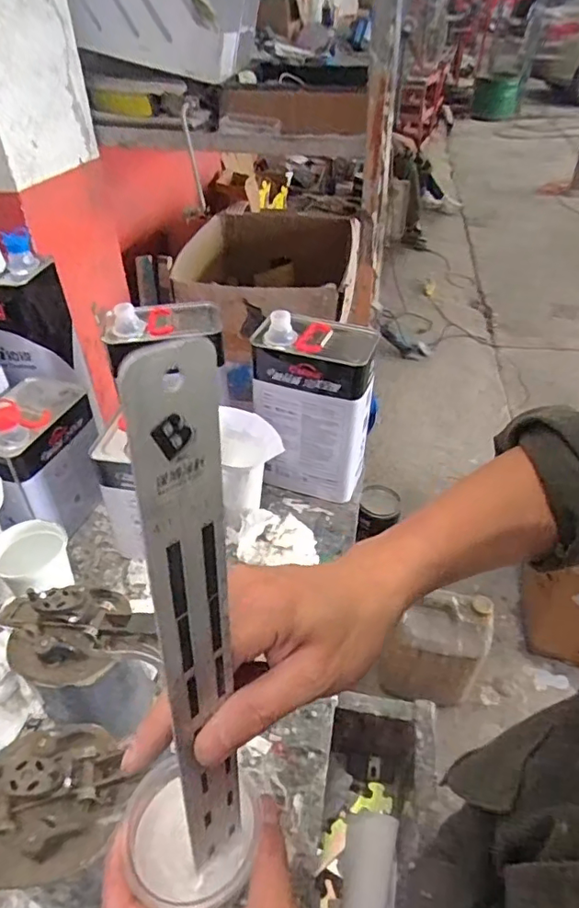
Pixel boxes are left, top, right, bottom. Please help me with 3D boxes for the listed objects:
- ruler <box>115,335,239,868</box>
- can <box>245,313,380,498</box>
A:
[{"bbox_3d":[-0.037,0.087,0.221,0.034,0.274,0.004,-27,41,-37],"label":"ruler"},{"bbox_3d":[0.040,-0.073,0.840,0.172,0.262,0.109,13,41,14],"label":"can"}]

